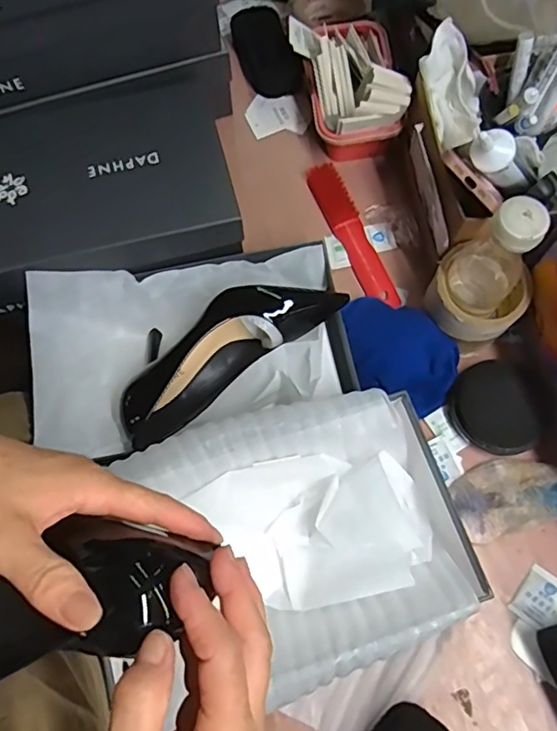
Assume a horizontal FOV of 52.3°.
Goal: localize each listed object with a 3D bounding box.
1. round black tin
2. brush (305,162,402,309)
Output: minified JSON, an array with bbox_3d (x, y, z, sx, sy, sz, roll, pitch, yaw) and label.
[{"bbox_3d":[0.217,0.038,0.553,0.089,0.022,0.088,-1,72,2],"label":"round black tin"},{"bbox_3d":[0.083,-0.148,0.641,0.034,0.018,0.190,-23,72,-5],"label":"brush"}]

